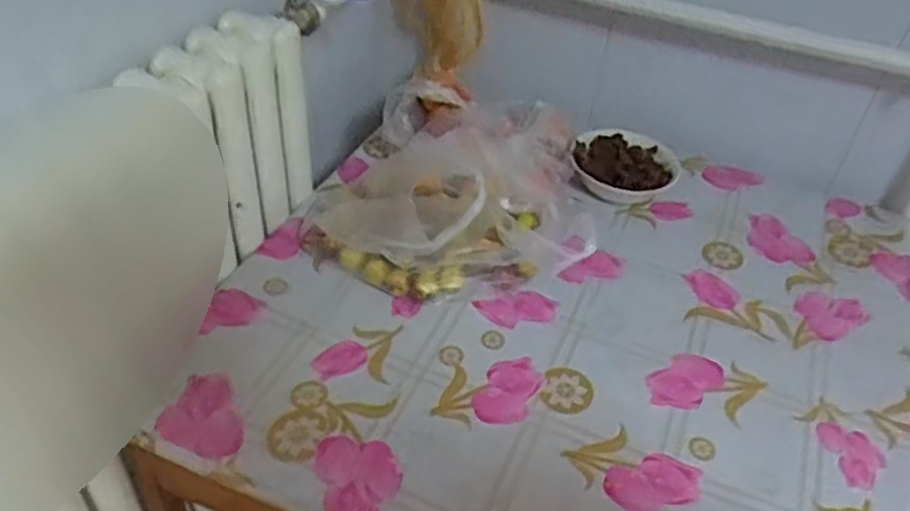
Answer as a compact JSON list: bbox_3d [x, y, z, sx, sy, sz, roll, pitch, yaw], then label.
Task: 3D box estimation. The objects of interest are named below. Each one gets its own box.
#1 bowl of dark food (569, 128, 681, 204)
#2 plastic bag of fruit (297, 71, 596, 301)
[{"bbox_3d":[0.243,-0.128,1.101,0.151,0.049,0.141,4,42,-4],"label":"bowl of dark food"},{"bbox_3d":[-0.003,-0.128,1.002,0.353,0.141,0.394,5,42,-2],"label":"plastic bag of fruit"}]

